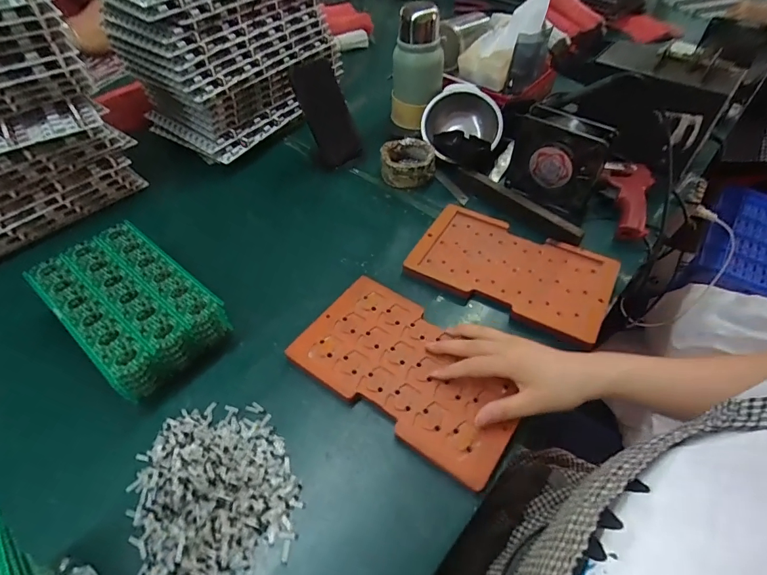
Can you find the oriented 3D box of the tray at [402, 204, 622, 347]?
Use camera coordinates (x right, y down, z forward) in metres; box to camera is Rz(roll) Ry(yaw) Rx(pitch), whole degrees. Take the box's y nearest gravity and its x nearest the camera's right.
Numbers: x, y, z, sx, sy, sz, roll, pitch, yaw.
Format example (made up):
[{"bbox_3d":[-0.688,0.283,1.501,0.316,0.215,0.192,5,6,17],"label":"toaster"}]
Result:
[{"bbox_3d":[0.164,-0.025,0.546,0.239,0.018,0.145,25,54,20],"label":"tray"}]

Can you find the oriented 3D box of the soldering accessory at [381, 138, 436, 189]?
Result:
[{"bbox_3d":[0.039,-0.199,0.663,0.081,0.049,0.079,2,50,2],"label":"soldering accessory"}]

